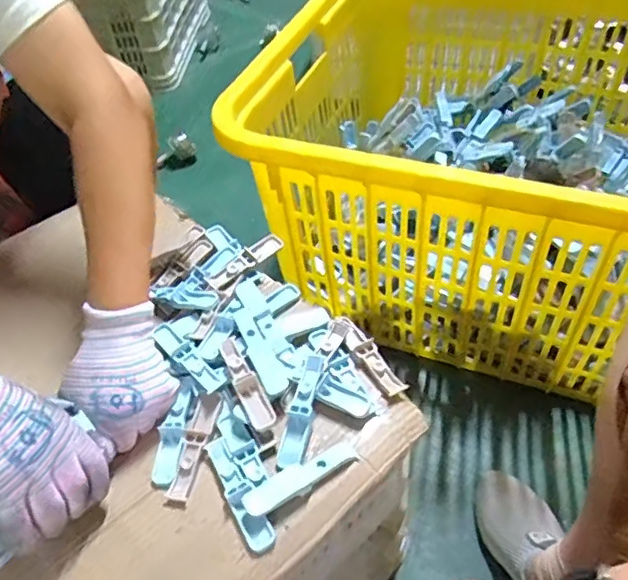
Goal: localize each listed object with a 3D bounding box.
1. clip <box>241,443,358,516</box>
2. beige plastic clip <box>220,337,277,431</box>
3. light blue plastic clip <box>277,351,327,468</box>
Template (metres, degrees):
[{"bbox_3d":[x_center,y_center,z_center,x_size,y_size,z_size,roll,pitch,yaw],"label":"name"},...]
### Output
[{"bbox_3d":[-0.010,0.147,0.455,0.095,0.016,0.021,-28,52,-18],"label":"clip"},{"bbox_3d":[-0.059,0.077,0.491,0.022,0.010,0.092,-25,51,-16],"label":"beige plastic clip"},{"bbox_3d":[-0.010,0.099,0.493,0.021,0.020,0.099,10,66,14],"label":"light blue plastic clip"}]

